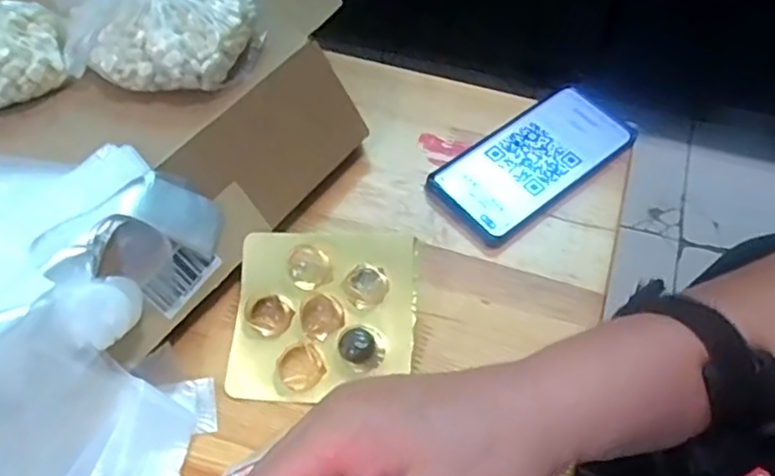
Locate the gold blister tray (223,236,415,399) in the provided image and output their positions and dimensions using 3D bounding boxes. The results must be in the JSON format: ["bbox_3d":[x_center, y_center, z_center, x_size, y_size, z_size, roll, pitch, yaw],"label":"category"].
[{"bbox_3d":[-0.043,0.048,0.412,0.117,0.023,0.106,2,76,5],"label":"gold blister tray"}]

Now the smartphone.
[{"bbox_3d":[0.113,-0.061,0.503,0.162,0.013,0.078,-36,63,-19],"label":"smartphone"}]

